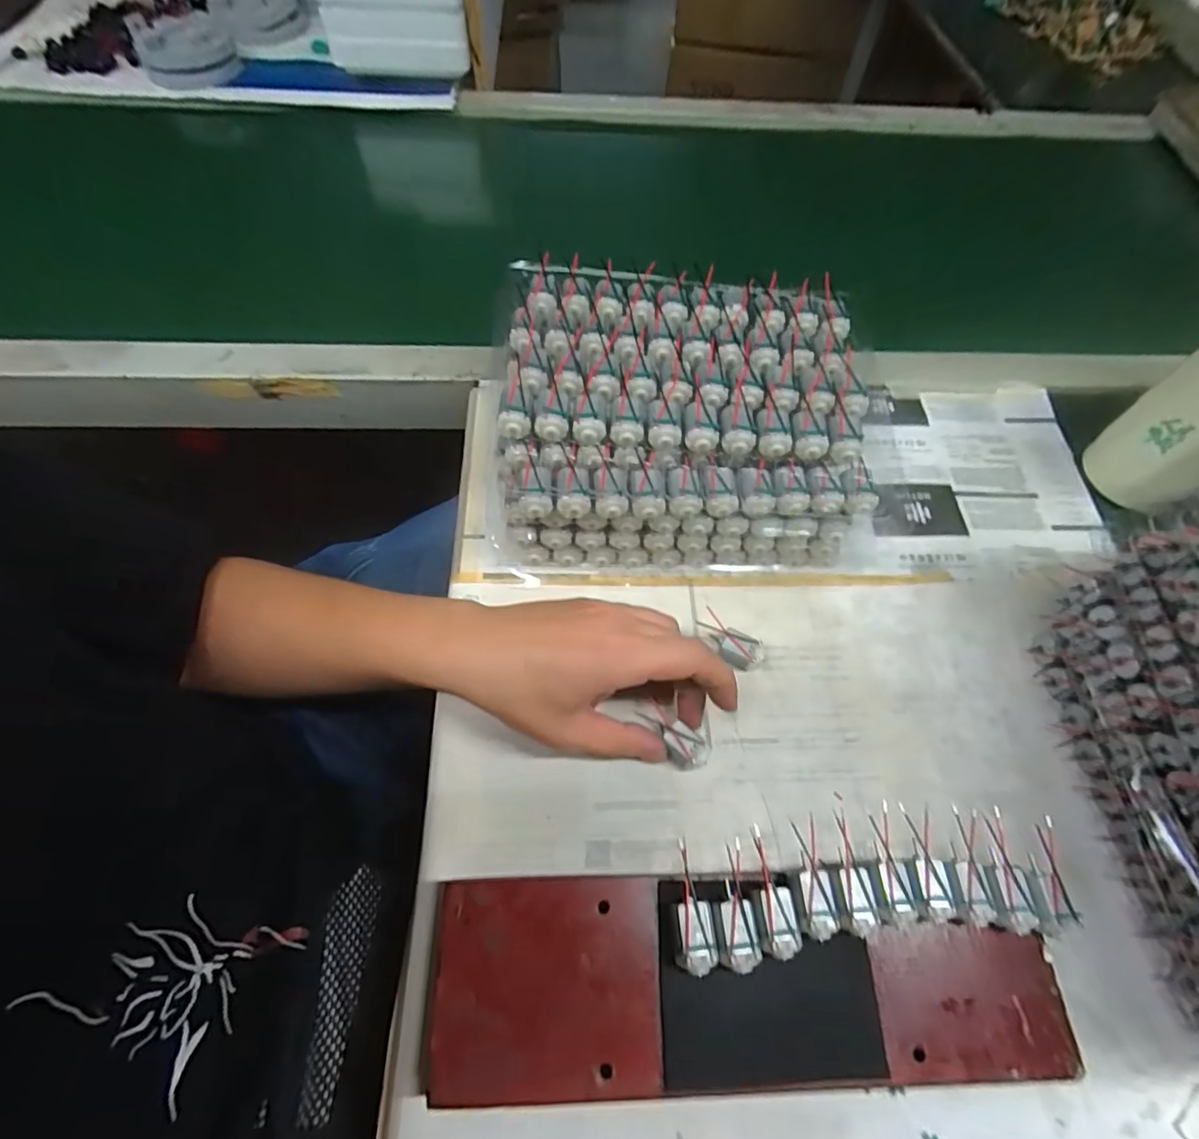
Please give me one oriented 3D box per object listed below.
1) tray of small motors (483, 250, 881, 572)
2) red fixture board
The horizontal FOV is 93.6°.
[{"bbox_3d":[0.058,-0.106,0.392,0.249,0.098,0.200,-1,62,-4],"label":"tray of small motors"},{"bbox_3d":[0.069,0.191,0.265,0.285,0.040,0.082,0,62,-3],"label":"red fixture board"}]

